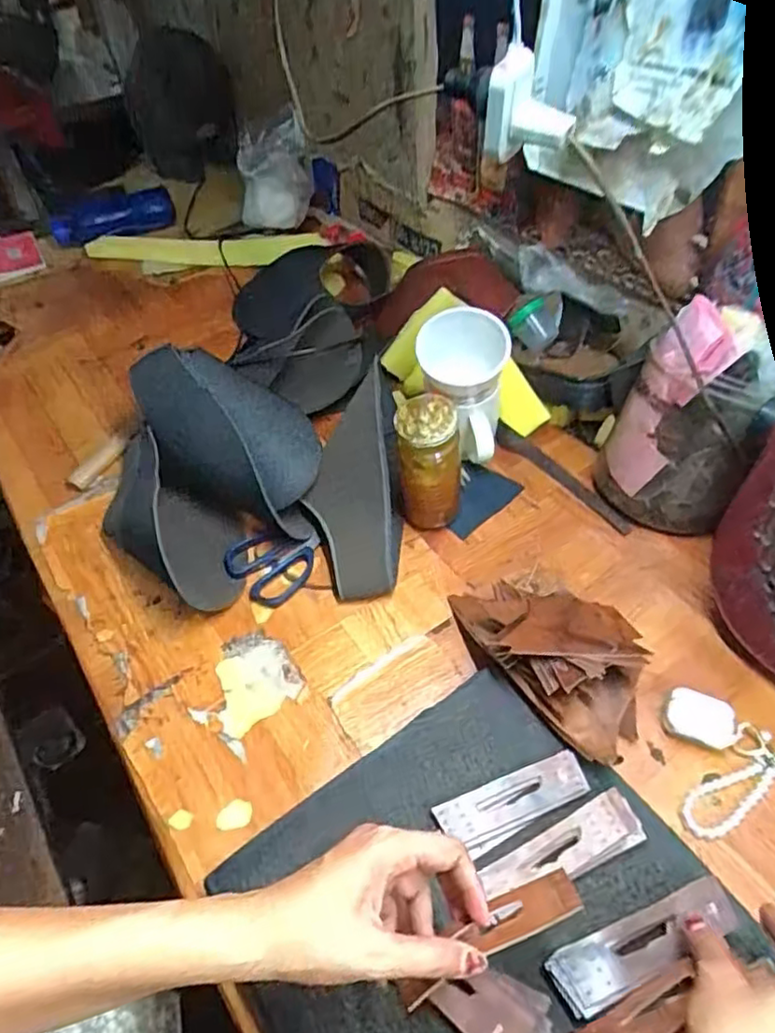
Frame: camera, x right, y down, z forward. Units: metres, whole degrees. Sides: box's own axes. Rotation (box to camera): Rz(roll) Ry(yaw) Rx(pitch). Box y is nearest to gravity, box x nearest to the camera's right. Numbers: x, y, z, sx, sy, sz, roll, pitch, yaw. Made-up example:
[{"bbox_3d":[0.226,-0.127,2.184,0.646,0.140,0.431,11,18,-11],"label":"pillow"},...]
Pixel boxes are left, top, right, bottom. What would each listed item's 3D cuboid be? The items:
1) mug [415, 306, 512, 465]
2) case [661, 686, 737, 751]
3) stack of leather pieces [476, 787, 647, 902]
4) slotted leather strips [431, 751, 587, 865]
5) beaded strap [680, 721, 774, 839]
[{"bbox_3d":[0.078,-0.136,0.691,0.095,0.129,0.084,3,50,6],"label":"mug"},{"bbox_3d":[0.257,0.167,0.535,0.056,0.017,0.041,18,53,18],"label":"case"},{"bbox_3d":[0.123,0.234,0.451,0.119,0.011,0.035,-21,51,-14],"label":"stack of leather pieces"},{"bbox_3d":[0.094,0.211,0.479,0.115,0.007,0.039,-21,51,-14],"label":"slotted leather strips"},{"bbox_3d":[0.273,0.207,0.504,0.106,0.014,0.057,-24,52,-16],"label":"beaded strap"}]

